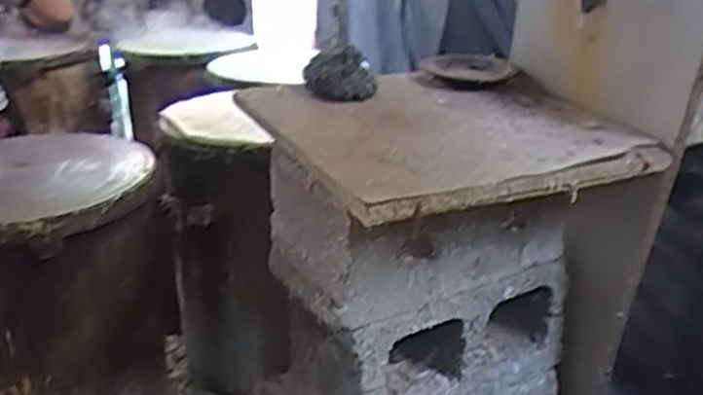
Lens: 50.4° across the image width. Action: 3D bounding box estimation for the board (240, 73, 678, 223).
[{"bbox_3d":[0.114,-0.094,0.994,0.425,0.033,0.410,-10,28,-25],"label":"board"}]

